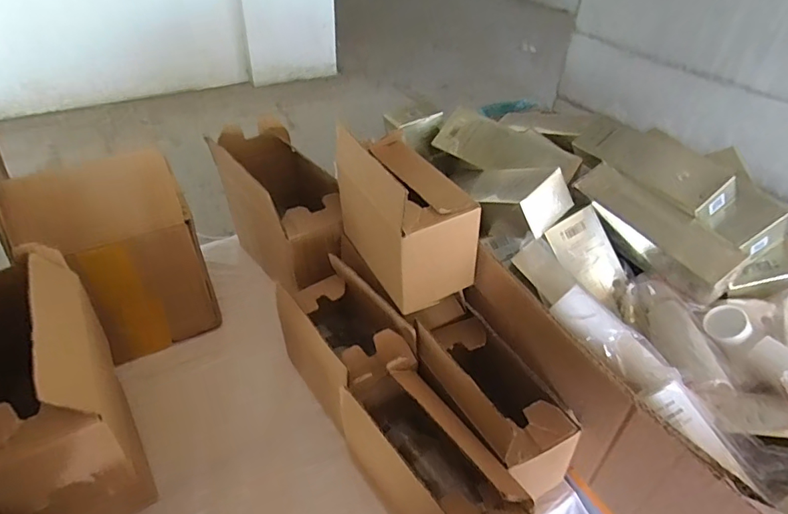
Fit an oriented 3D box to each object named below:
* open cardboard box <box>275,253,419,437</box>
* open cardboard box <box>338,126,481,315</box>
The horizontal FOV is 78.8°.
[{"bbox_3d":[-0.056,0.108,0.591,0.108,0.130,0.191,-21,45,-26],"label":"open cardboard box"},{"bbox_3d":[0.010,-0.055,0.562,0.100,0.151,0.174,-18,44,-23],"label":"open cardboard box"}]

